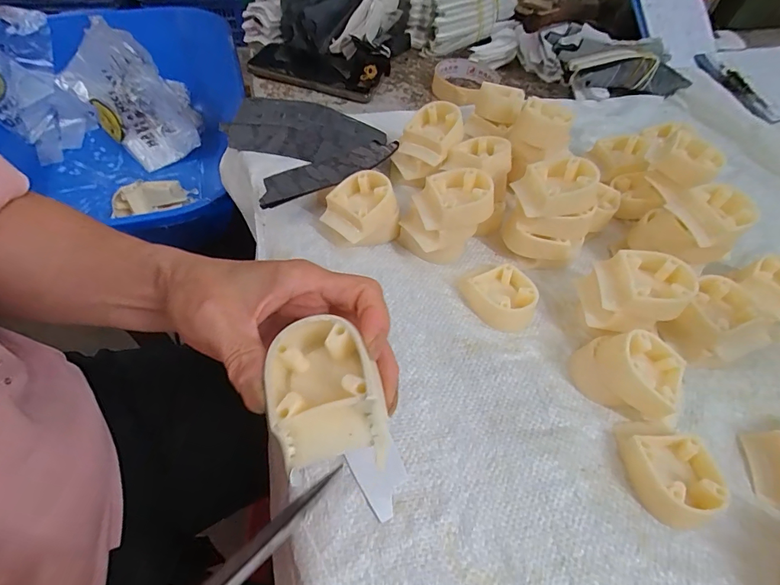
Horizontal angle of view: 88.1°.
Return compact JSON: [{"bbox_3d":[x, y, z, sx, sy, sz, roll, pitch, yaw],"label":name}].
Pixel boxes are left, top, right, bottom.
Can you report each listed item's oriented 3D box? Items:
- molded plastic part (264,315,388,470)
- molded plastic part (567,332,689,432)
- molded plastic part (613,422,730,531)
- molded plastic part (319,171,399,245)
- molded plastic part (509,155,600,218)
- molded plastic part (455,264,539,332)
[{"bbox_3d":[-0.030,0.043,0.177,0.045,0.021,0.064,-12,55,-14],"label":"molded plastic part"},{"bbox_3d":[0.168,0.054,0.281,0.066,0.042,0.046,31,56,17],"label":"molded plastic part"},{"bbox_3d":[0.177,0.111,0.254,0.048,0.021,0.062,-2,54,-7],"label":"molded plastic part"},{"bbox_3d":[-0.024,-0.067,0.347,0.051,0.046,0.054,40,59,22],"label":"molded plastic part"},{"bbox_3d":[0.134,-0.088,0.327,0.052,0.033,0.052,-8,55,-11],"label":"molded plastic part"},{"bbox_3d":[0.089,0.003,0.322,0.047,0.022,0.058,-22,58,-20],"label":"molded plastic part"}]

